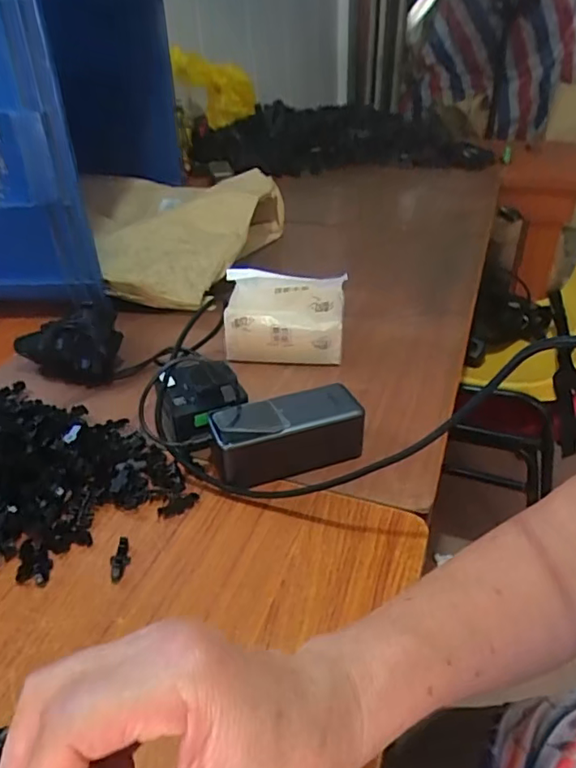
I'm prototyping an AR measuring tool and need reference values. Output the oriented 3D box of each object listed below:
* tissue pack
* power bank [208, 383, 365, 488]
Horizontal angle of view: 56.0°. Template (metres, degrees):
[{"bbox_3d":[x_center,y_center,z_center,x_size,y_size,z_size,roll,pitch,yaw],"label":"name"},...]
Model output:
[{"bbox_3d":[-0.004,-0.076,0.604,0.127,0.105,0.042,1,34,3],"label":"tissue pack"},{"bbox_3d":[0.000,0.044,0.473,0.128,0.053,0.052,-11,35,-14],"label":"power bank"}]

